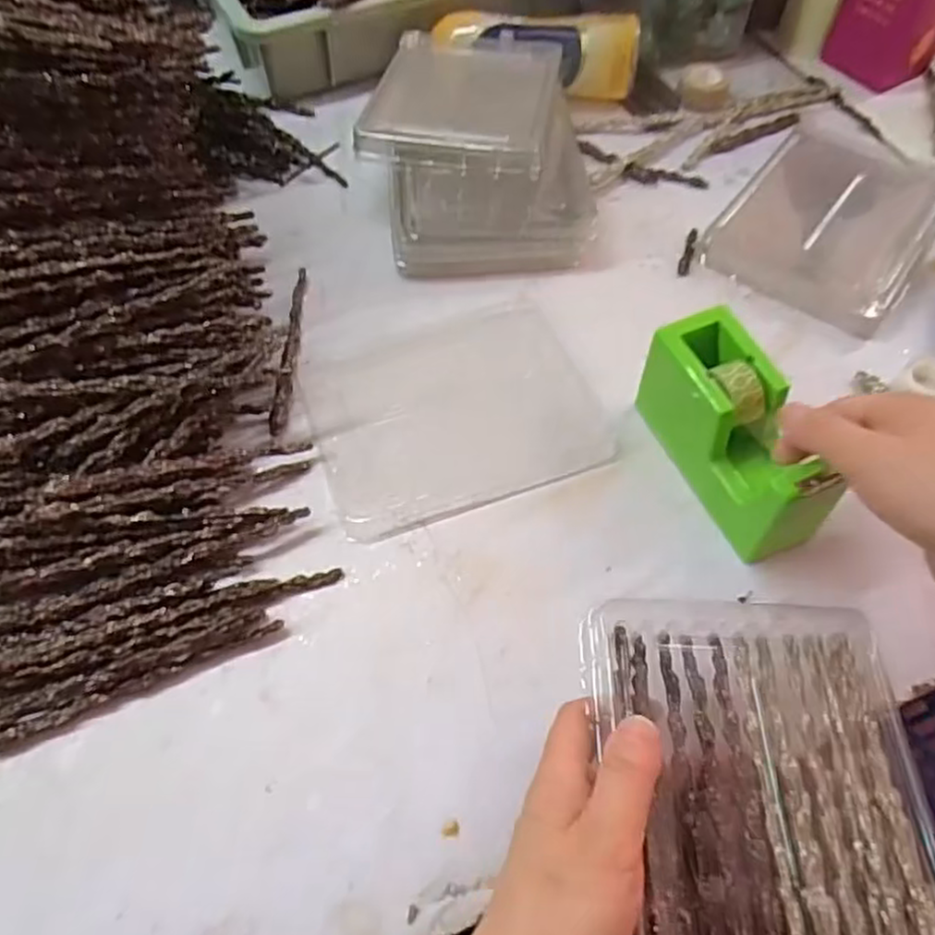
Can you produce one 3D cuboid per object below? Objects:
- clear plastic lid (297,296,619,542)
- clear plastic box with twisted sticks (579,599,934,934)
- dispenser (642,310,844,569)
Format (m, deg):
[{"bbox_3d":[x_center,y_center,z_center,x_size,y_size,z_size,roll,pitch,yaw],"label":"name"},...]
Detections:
[{"bbox_3d":[-0.011,-0.043,0.480,0.180,0.008,0.157,-17,60,-13],"label":"clear plastic lid"},{"bbox_3d":[0.130,0.147,0.310,0.141,0.028,0.182,-1,57,-3],"label":"clear plastic box with twisted sticks"},{"bbox_3d":[0.153,-0.020,0.415,0.052,0.072,0.129,-21,60,-15],"label":"dispenser"}]

